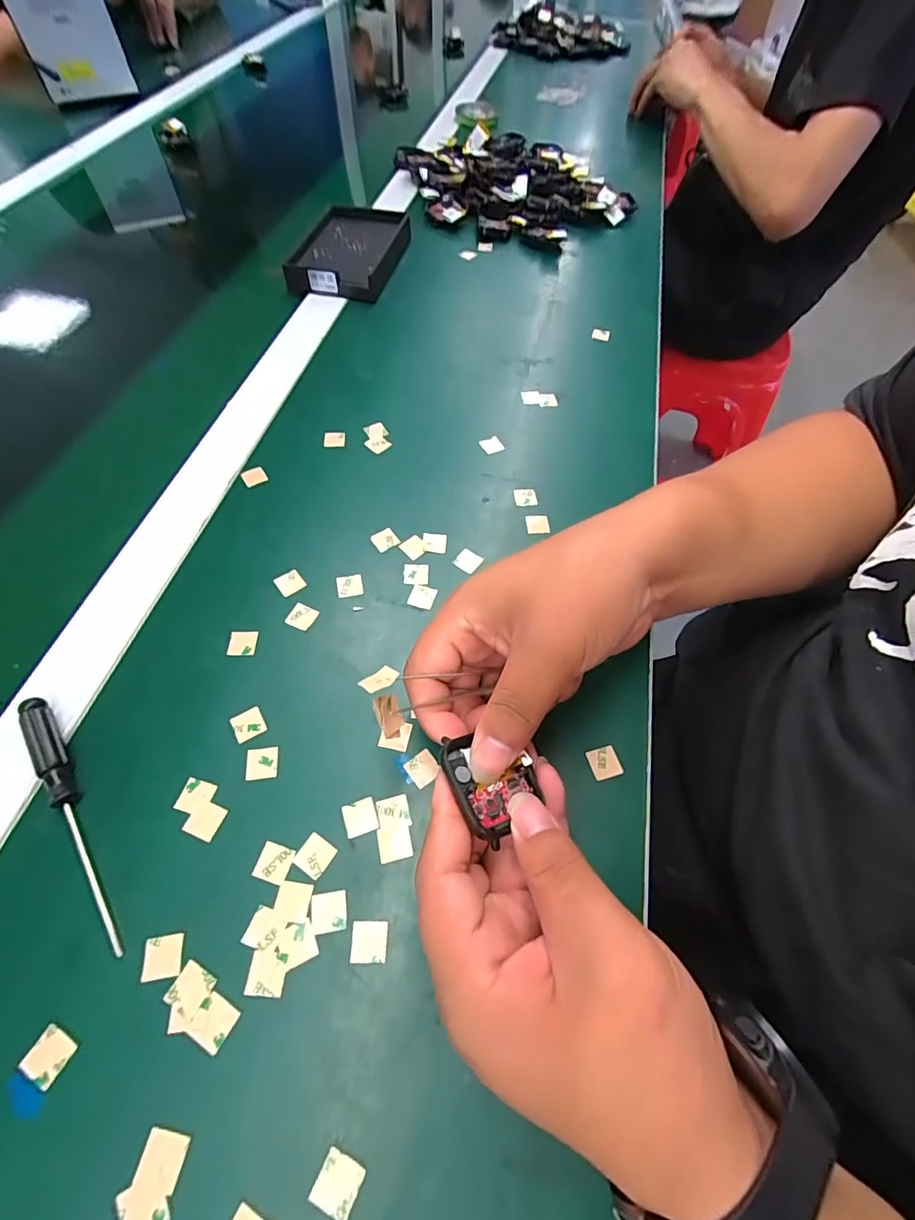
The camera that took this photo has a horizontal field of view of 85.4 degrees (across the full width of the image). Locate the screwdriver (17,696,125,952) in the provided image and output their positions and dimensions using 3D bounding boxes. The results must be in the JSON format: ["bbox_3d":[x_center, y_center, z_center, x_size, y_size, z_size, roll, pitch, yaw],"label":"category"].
[{"bbox_3d":[-0.182,0.096,0.233,0.013,0.015,0.130,-31,64,-18],"label":"screwdriver"}]

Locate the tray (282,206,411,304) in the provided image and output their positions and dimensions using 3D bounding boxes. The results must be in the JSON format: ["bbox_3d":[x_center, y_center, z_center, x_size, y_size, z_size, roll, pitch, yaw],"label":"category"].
[{"bbox_3d":[-0.109,-0.367,0.507,0.099,0.025,0.140,12,59,6],"label":"tray"}]

